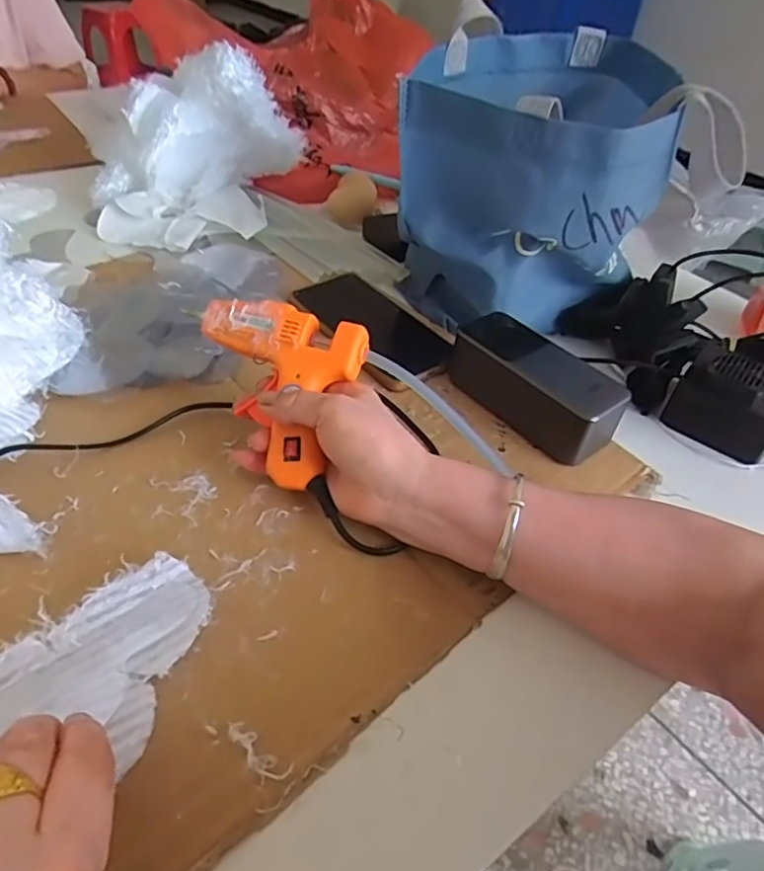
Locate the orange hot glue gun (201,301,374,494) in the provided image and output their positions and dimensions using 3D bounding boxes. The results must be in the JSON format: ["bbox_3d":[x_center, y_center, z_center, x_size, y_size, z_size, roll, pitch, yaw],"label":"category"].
[{"bbox_3d":[-0.052,-0.041,0.388,0.093,0.032,0.136,-25,77,-1],"label":"orange hot glue gun"}]

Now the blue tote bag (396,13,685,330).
[{"bbox_3d":[0.123,-0.208,0.505,0.189,0.200,0.198,16,45,11],"label":"blue tote bag"}]

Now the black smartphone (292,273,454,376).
[{"bbox_3d":[-0.007,-0.105,0.526,0.155,0.008,0.073,34,51,27],"label":"black smartphone"}]

